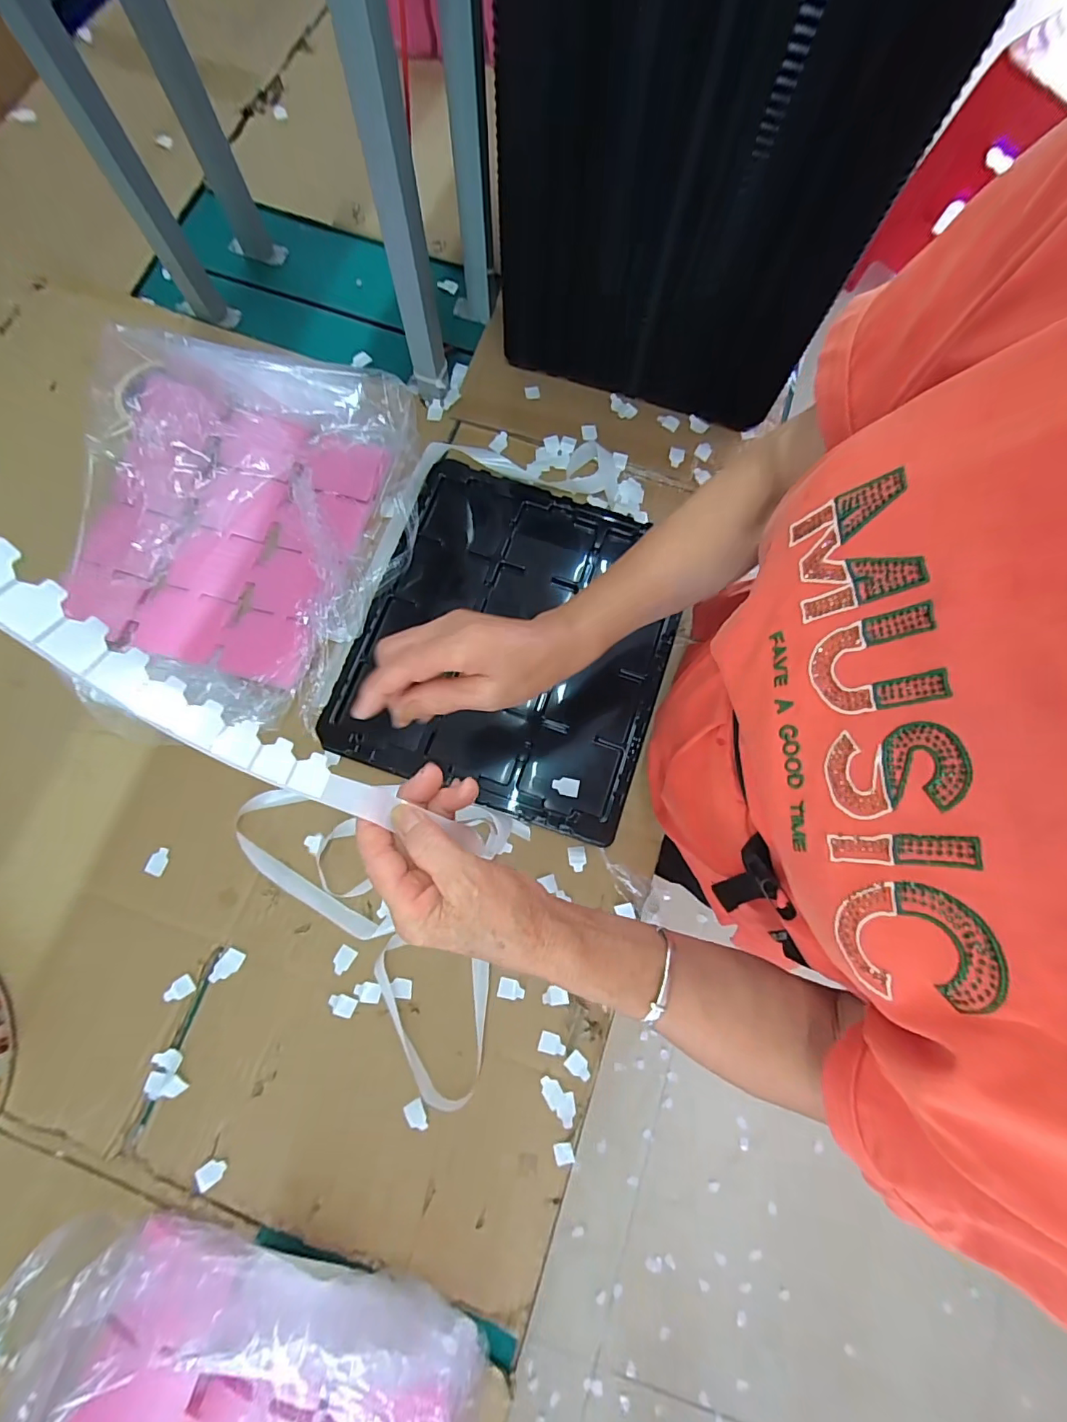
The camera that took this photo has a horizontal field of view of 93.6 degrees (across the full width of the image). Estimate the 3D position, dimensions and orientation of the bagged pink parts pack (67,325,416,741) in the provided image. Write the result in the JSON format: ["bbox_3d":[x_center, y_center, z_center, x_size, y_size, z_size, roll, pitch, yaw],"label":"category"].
[{"bbox_3d":[-0.341,-0.226,0.551,0.385,0.093,0.407,20,79,3],"label":"bagged pink parts pack"}]

